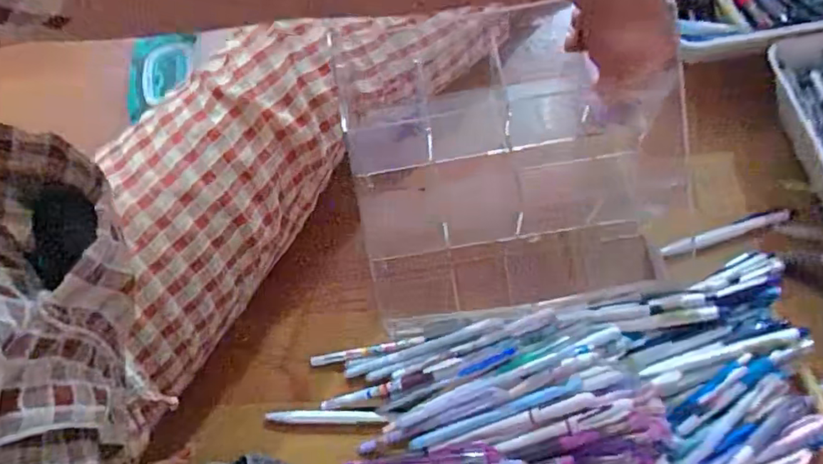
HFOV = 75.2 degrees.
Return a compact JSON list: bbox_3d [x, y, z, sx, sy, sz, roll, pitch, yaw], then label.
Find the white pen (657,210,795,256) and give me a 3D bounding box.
[{"bbox_3d":[0.296,0.000,0.504,0.126,0.010,0.014,-15,70,-4],"label":"white pen"}]

